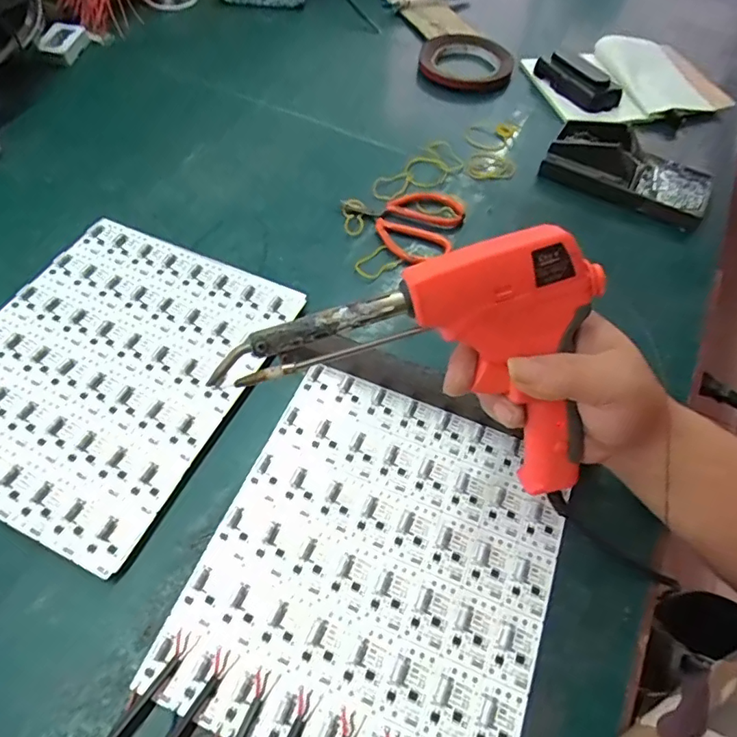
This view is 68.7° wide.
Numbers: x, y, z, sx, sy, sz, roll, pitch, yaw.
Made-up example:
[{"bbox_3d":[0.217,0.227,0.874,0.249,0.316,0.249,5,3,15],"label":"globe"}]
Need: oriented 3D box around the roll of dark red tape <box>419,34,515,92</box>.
[{"bbox_3d":[0.120,-0.375,0.655,0.112,0.016,0.096,13,57,7],"label":"roll of dark red tape"}]

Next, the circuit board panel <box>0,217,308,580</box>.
[{"bbox_3d":[-0.193,-0.005,0.396,0.202,0.004,0.237,22,58,12],"label":"circuit board panel"}]

